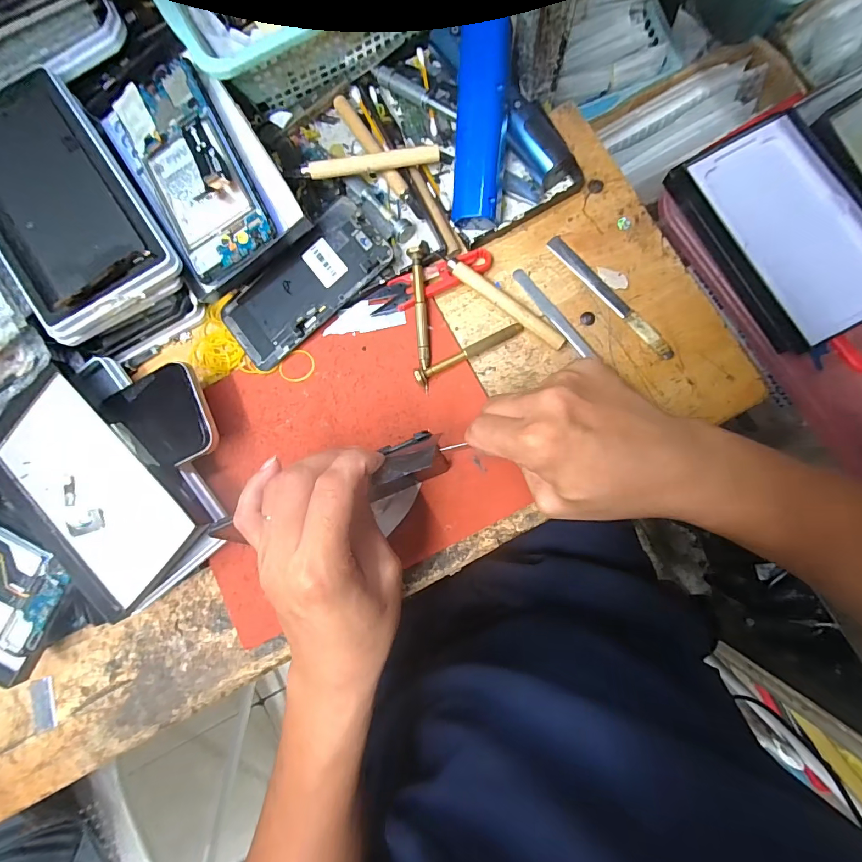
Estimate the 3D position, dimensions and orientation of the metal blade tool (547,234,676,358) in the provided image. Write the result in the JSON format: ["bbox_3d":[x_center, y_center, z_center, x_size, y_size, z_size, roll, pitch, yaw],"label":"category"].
[{"bbox_3d":[0.138,-0.104,0.326,0.012,0.007,0.128,-40,83,1],"label":"metal blade tool"}]

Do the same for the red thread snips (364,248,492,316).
[{"bbox_3d":[0.000,-0.118,0.332,0.101,0.012,0.025,-20,84,3],"label":"red thread snips"}]

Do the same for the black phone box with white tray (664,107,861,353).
[{"bbox_3d":[0.278,-0.157,0.327,0.098,0.028,0.172,-28,83,2],"label":"black phone box with white tray"}]

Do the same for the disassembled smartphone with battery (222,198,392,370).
[{"bbox_3d":[-0.100,-0.116,0.335,0.140,0.008,0.064,-38,85,6],"label":"disassembled smartphone with battery"}]

